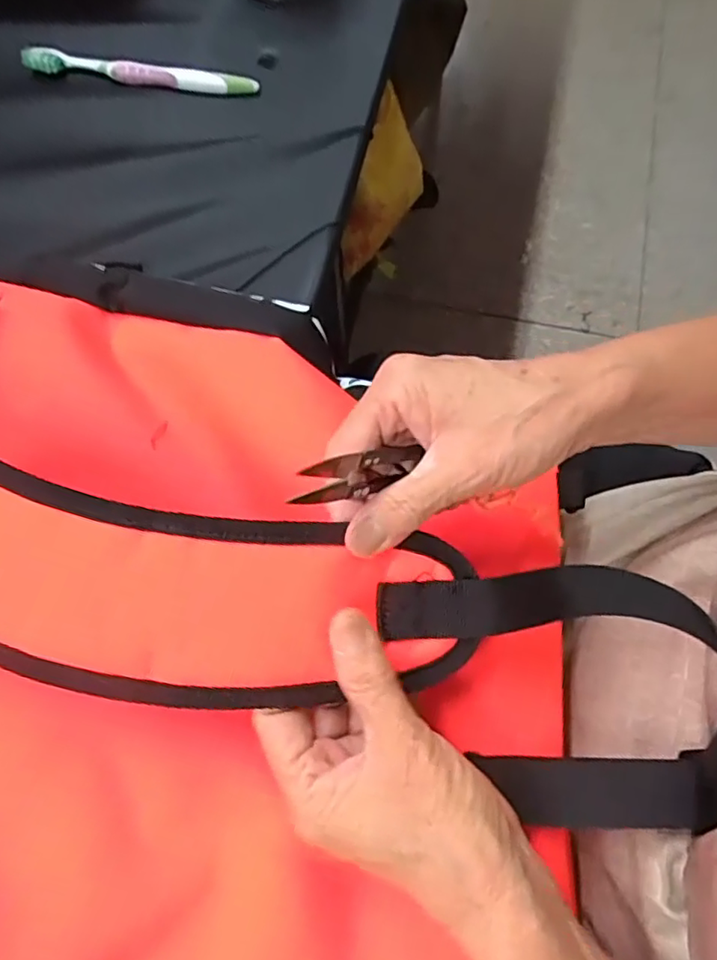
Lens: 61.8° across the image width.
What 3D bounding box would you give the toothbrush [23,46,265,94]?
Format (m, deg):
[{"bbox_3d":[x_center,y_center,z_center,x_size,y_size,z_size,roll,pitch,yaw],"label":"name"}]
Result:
[{"bbox_3d":[-0.169,-0.319,0.467,0.184,0.020,0.016,8,70,4],"label":"toothbrush"}]

